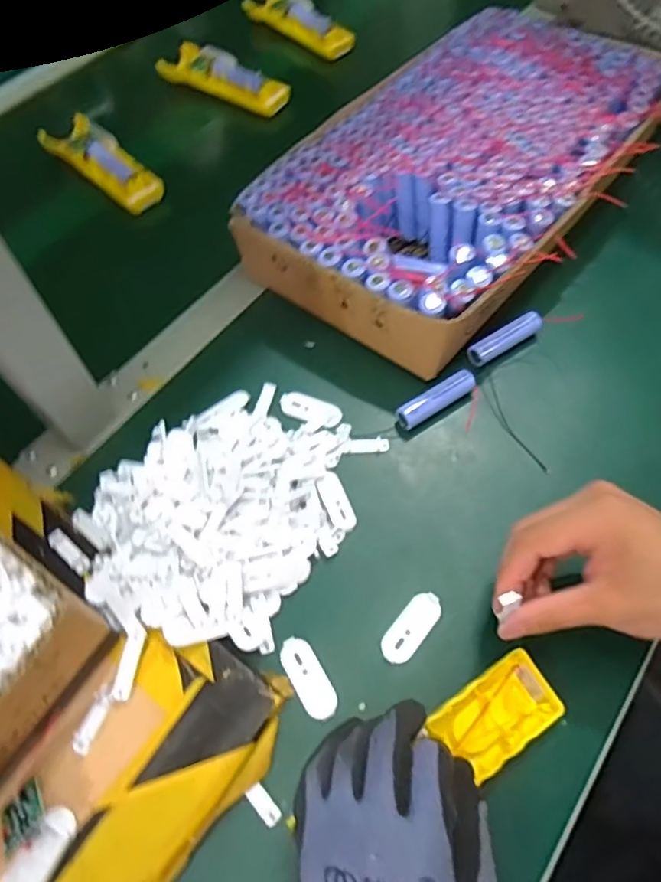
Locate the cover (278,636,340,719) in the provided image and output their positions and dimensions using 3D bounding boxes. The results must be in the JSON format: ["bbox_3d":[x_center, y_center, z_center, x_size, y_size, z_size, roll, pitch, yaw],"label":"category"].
[{"bbox_3d":[-0.013,0.146,0.370,0.021,0.004,0.050,-28,62,-13],"label":"cover"}]

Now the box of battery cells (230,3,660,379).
[{"bbox_3d":[0.123,-0.250,0.555,0.226,0.073,0.398,33,66,20],"label":"box of battery cells"}]

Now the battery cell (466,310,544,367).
[{"bbox_3d":[0.144,-0.083,0.494,0.067,0.018,0.019,-28,62,-13],"label":"battery cell"}]

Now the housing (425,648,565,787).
[{"bbox_3d":[0.097,0.158,0.346,0.071,0.016,0.041,-31,63,-15],"label":"housing"}]

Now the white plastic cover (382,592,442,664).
[{"bbox_3d":[0.053,0.119,0.383,0.020,0.004,0.050,34,67,20],"label":"white plastic cover"}]

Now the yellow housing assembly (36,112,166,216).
[{"bbox_3d":[-0.243,-0.296,0.635,0.158,0.027,0.054,40,69,22],"label":"yellow housing assembly"}]

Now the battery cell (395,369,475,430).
[{"bbox_3d":[0.082,-0.031,0.462,0.065,0.020,0.018,-27,62,-13],"label":"battery cell"}]

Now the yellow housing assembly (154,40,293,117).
[{"bbox_3d":[-0.123,-0.429,0.702,0.169,0.035,0.048,26,64,17],"label":"yellow housing assembly"}]

